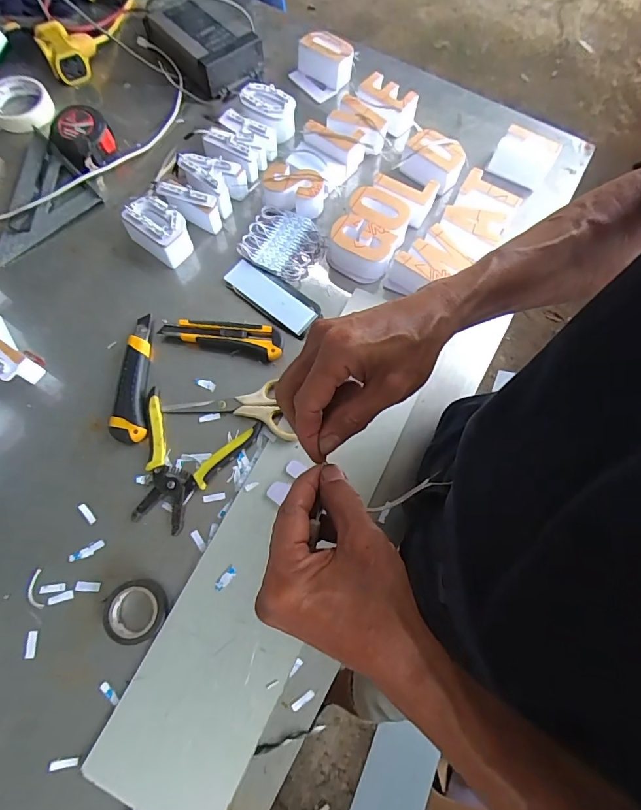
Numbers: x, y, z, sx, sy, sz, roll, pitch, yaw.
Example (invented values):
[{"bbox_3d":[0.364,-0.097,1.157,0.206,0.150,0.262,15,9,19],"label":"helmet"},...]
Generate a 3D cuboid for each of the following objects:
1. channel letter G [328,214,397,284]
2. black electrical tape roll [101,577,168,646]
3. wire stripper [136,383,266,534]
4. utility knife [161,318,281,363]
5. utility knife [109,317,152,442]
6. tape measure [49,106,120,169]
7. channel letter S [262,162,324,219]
[{"bbox_3d":[0.054,-0.213,0.590,0.082,0.045,0.061,24,71,6],"label":"channel letter G"},{"bbox_3d":[-0.190,0.214,0.446,0.059,0.019,0.058,1,71,-2],"label":"black electrical tape roll"},{"bbox_3d":[-0.158,0.069,0.502,0.136,0.013,0.145,15,71,3],"label":"wire stripper"},{"bbox_3d":[-0.125,-0.091,0.555,0.153,0.019,0.041,12,71,2],"label":"utility knife"},{"bbox_3d":[-0.230,-0.035,0.531,0.038,0.018,0.166,-2,71,-3],"label":"utility knife"},{"bbox_3d":[-0.352,-0.399,0.640,0.083,0.037,0.082,32,72,8],"label":"tape measure"},{"bbox_3d":[-0.037,-0.310,0.617,0.088,0.040,0.069,10,71,1],"label":"channel letter S"}]

